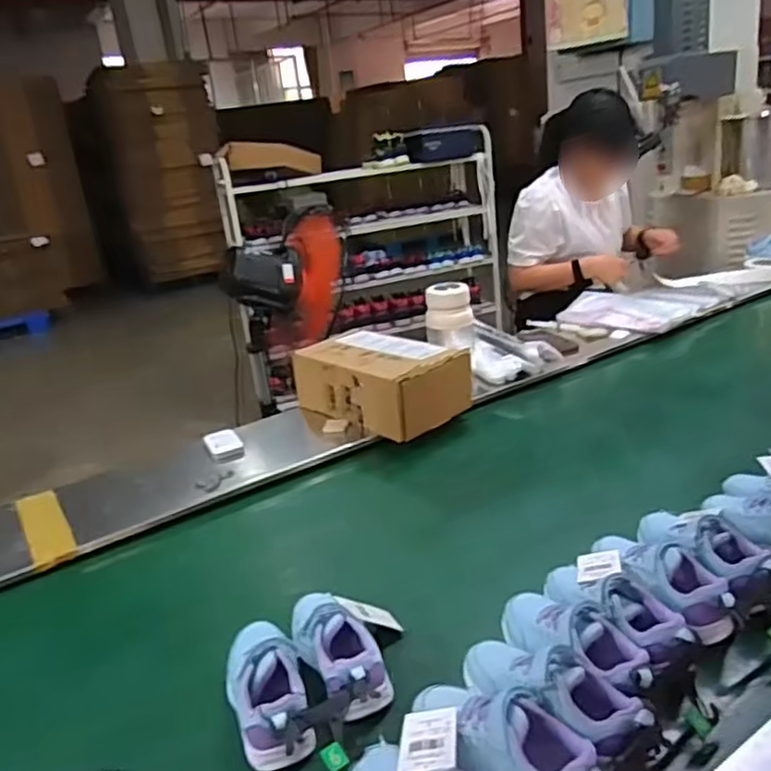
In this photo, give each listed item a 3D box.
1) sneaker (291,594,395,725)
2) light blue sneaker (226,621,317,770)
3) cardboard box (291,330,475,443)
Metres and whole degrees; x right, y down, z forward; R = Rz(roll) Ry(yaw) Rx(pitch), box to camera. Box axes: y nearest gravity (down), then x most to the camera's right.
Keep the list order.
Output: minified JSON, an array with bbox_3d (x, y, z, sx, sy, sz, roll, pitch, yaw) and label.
[{"bbox_3d":[-0.054,0.282,0.733,0.070,0.068,0.174,-18,27,-25],"label":"sneaker"},{"bbox_3d":[-0.120,0.306,0.694,0.070,0.063,0.187,-14,25,-17],"label":"light blue sneaker"},{"bbox_3d":[-0.009,-0.017,1.338,0.201,0.124,0.302,-26,31,-37],"label":"cardboard box"}]

